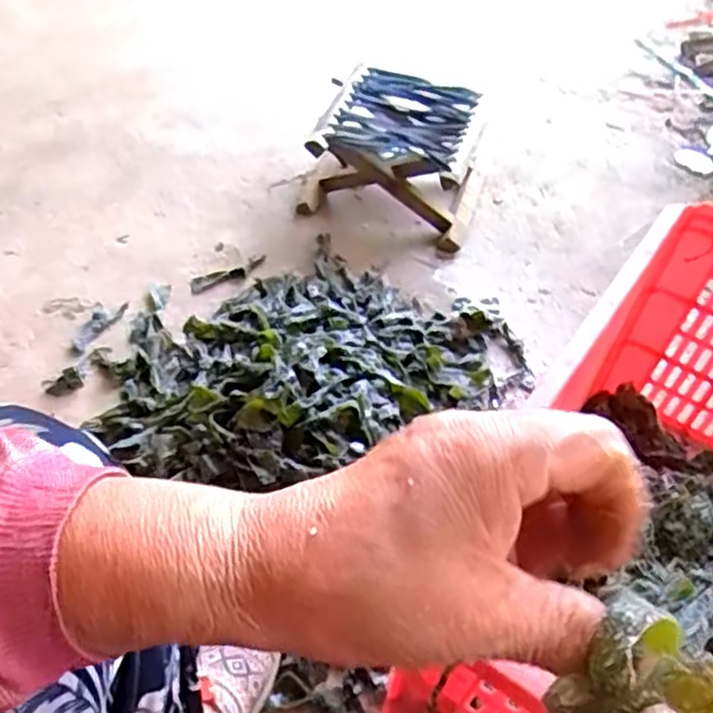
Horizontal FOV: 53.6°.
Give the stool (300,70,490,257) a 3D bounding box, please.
[{"bbox_3d":[0.063,-0.313,1.099,0.253,0.144,0.244,15,49,7],"label":"stool"}]

